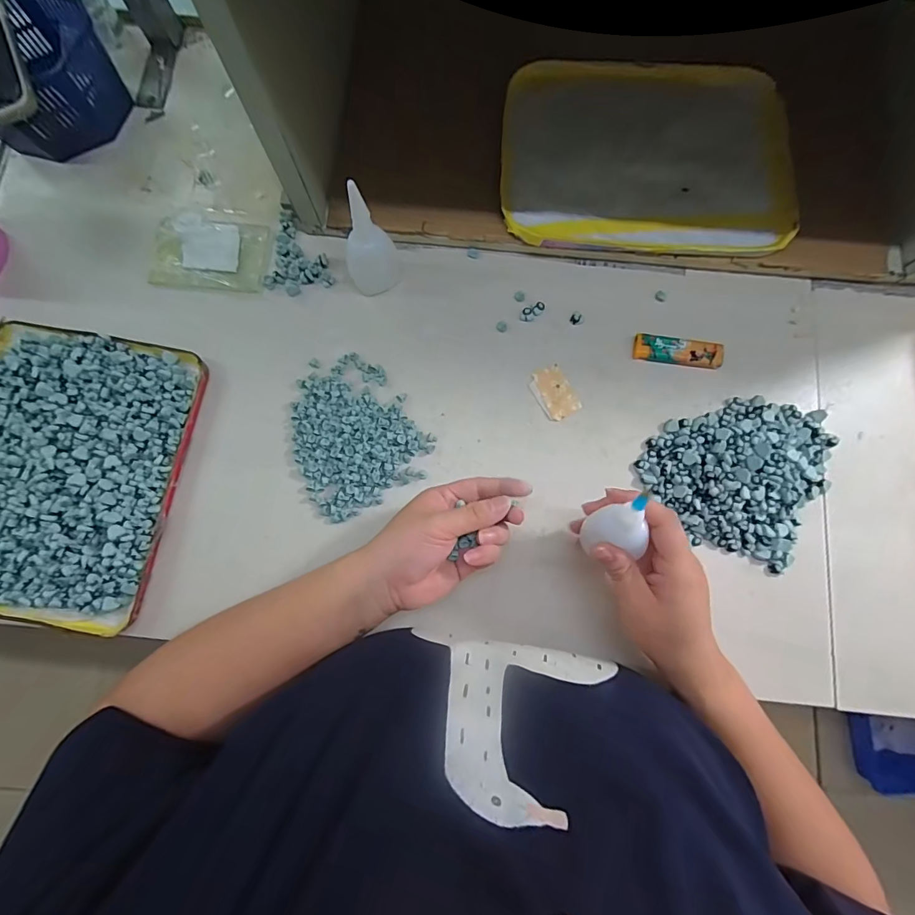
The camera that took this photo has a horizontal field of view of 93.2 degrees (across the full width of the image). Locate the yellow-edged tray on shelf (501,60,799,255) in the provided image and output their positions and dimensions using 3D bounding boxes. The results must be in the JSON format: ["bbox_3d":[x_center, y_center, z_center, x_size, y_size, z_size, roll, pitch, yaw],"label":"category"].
[{"bbox_3d":[0.182,-0.292,0.415,0.270,0.011,0.201,4,83,-1],"label":"yellow-edged tray on shelf"}]

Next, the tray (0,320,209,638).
[{"bbox_3d":[-0.343,0.011,0.373,0.198,0.024,0.244,10,79,3],"label":"tray"}]

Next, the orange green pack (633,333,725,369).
[{"bbox_3d":[0.203,-0.098,0.398,0.078,0.010,0.024,7,79,2],"label":"orange green pack"}]

